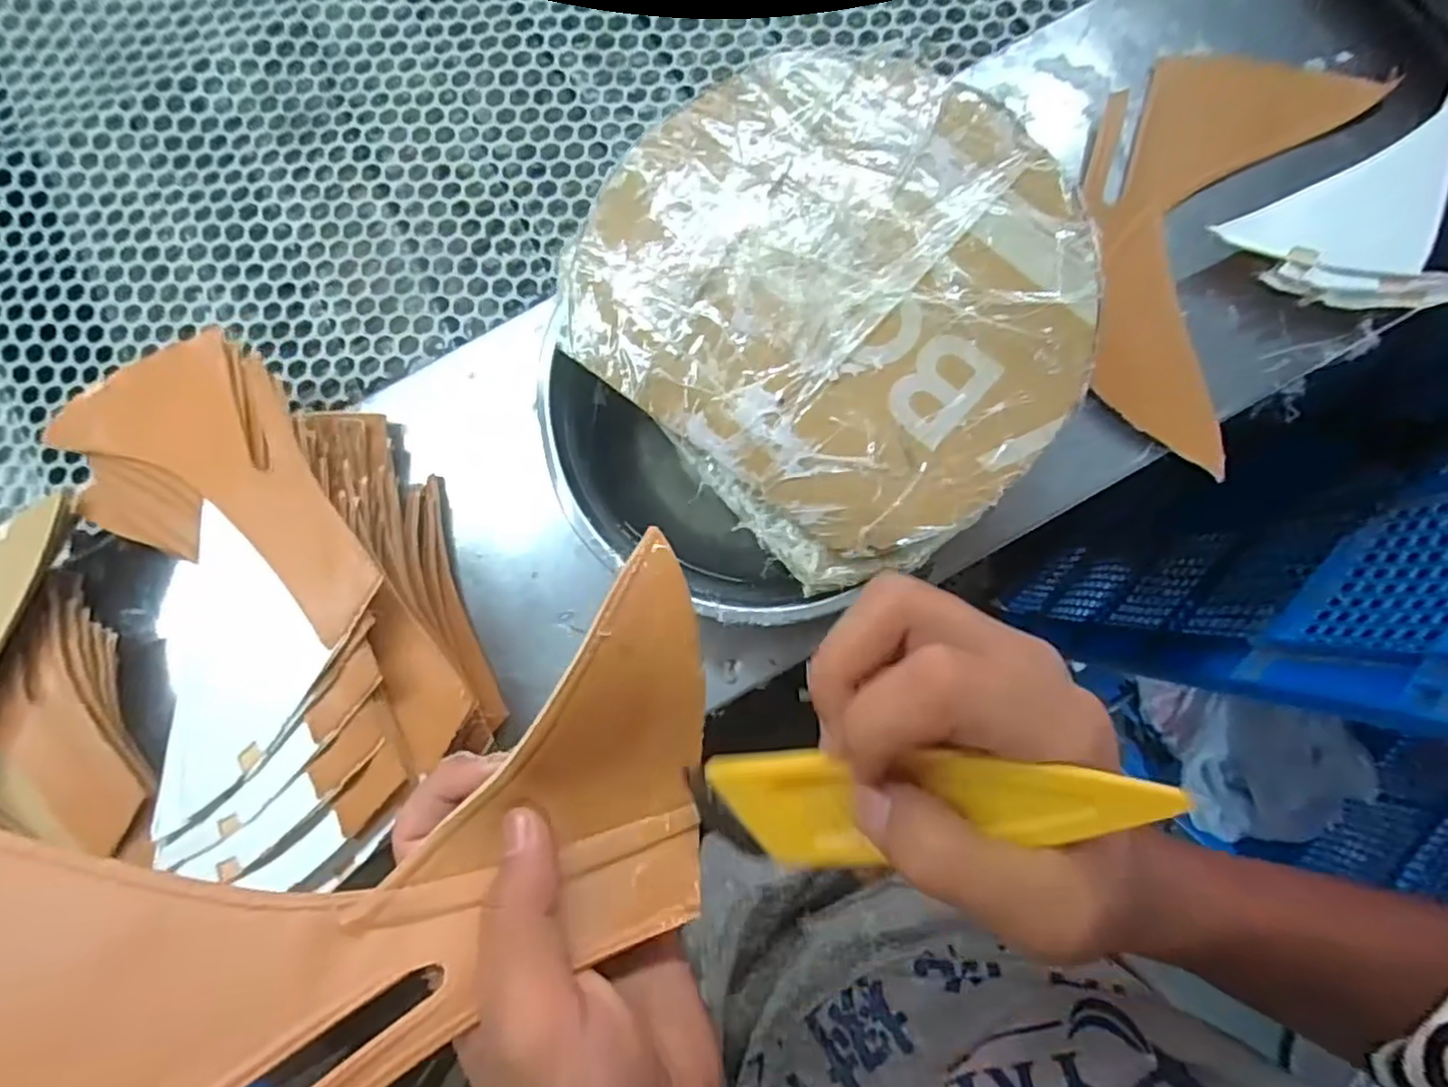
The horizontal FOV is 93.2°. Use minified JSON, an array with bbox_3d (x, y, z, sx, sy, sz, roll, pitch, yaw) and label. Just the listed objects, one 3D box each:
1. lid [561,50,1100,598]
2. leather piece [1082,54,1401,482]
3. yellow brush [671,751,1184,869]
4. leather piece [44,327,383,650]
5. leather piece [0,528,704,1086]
[{"bbox_3d":[0.051,-0.113,0.304,0.200,0.009,0.220,0,83,4],"label":"lid"},{"bbox_3d":[0.245,-0.167,0.363,0.121,0.009,0.219,26,84,5],"label":"leather piece"},{"bbox_3d":[0.047,0.074,0.192,0.135,0.006,0.034,-16,81,33],"label":"yellow brush"},{"bbox_3d":[-0.236,-0.042,0.327,0.210,0.031,0.090,30,84,5],"label":"leather piece"},{"bbox_3d":[-0.103,0.090,0.197,0.227,0.036,0.115,-18,82,-23],"label":"leather piece"}]

